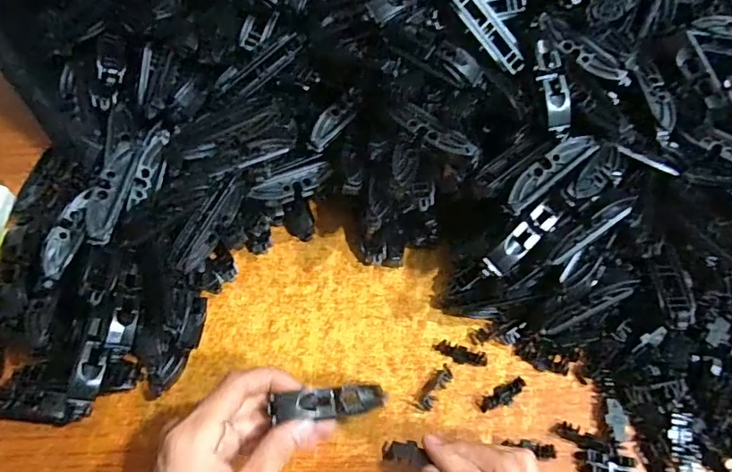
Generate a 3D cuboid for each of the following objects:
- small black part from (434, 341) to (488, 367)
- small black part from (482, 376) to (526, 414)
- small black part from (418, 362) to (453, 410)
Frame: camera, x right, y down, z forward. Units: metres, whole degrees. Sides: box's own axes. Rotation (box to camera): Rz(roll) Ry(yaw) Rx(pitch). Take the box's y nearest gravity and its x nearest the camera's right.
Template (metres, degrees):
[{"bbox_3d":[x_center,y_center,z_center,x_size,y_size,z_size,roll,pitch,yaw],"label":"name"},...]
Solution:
[{"bbox_3d":[0.067,0.083,0.352,0.037,0.006,0.011,16,58,10],"label":"small black part"},{"bbox_3d":[0.093,0.108,0.337,0.036,0.007,0.013,-19,58,-13],"label":"small black part"},{"bbox_3d":[0.048,0.103,0.341,0.011,0.004,0.034,34,62,20],"label":"small black part"}]

